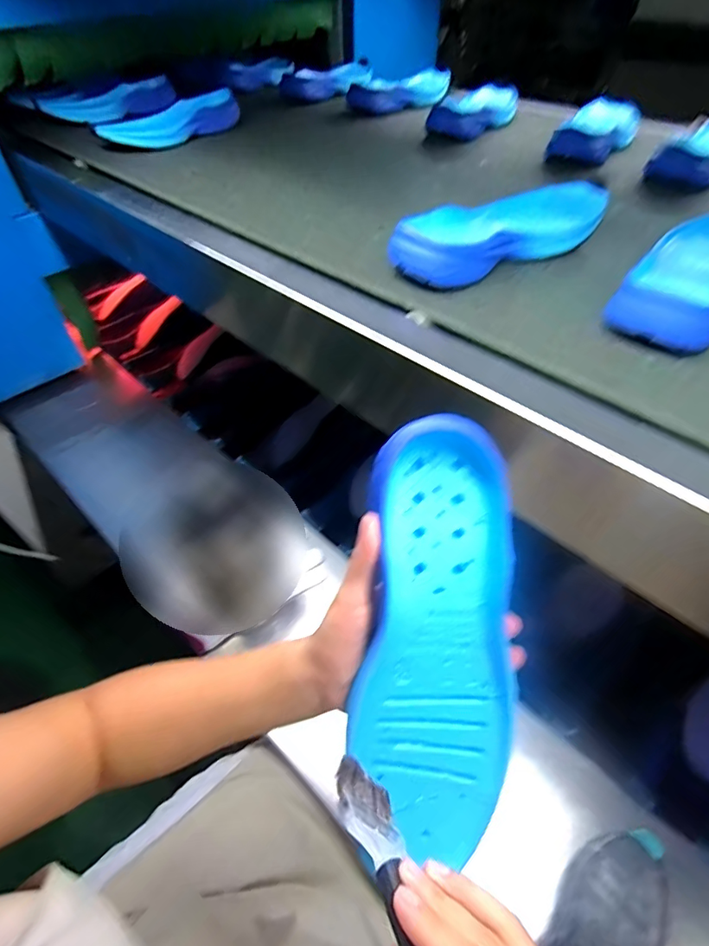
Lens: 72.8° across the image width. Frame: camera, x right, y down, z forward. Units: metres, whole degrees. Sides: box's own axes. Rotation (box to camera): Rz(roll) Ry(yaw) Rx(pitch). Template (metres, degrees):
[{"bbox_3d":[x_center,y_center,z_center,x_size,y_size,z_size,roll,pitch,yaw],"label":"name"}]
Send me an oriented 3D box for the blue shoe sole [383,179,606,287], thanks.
[{"bbox_3d":[0.151,-0.244,0.473,0.270,0.044,0.087,-29,54,-22],"label":"blue shoe sole"}]

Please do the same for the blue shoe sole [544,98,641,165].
[{"bbox_3d":[0.360,-0.508,0.711,0.096,0.037,0.235,22,53,20],"label":"blue shoe sole"}]

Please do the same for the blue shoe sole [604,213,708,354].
[{"bbox_3d":[0.304,-0.178,0.421,0.258,0.032,0.091,-36,57,-27],"label":"blue shoe sole"}]

